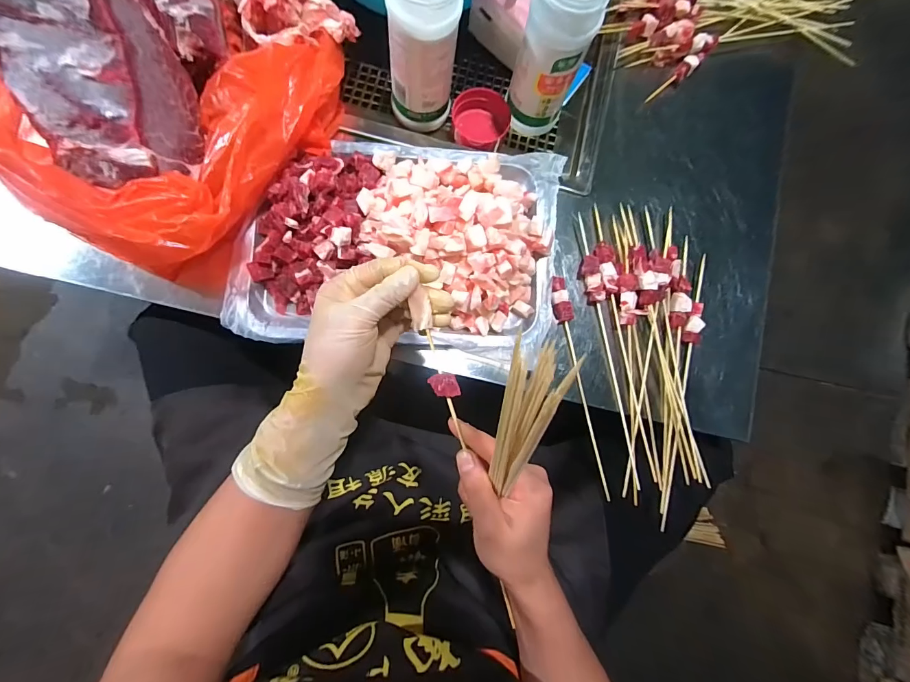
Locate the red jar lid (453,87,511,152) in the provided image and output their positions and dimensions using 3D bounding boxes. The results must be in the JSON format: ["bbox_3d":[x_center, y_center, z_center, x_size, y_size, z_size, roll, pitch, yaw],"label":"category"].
[{"bbox_3d":[0.032,-0.251,0.438,0.068,0.026,0.064,1,84,-5],"label":"red jar lid"}]

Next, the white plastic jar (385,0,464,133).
[{"bbox_3d":[-0.030,-0.277,0.362,0.061,0.148,0.063,1,84,-5],"label":"white plastic jar"}]

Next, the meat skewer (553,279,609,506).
[{"bbox_3d":[0.130,0.048,0.400,0.025,0.018,0.233,-9,85,-6],"label":"meat skewer"}]

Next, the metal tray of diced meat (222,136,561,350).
[{"bbox_3d":[-0.051,-0.104,0.366,0.312,0.063,0.202,2,84,-5],"label":"metal tray of diced meat"}]

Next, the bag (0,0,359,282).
[{"bbox_3d":[-0.232,-0.251,0.331,0.216,0.124,0.333,29,82,-2],"label":"bag"}]

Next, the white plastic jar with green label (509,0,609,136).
[{"bbox_3d":[0.095,-0.284,0.378,0.063,0.154,0.072,23,83,-2],"label":"white plastic jar with green label"}]

